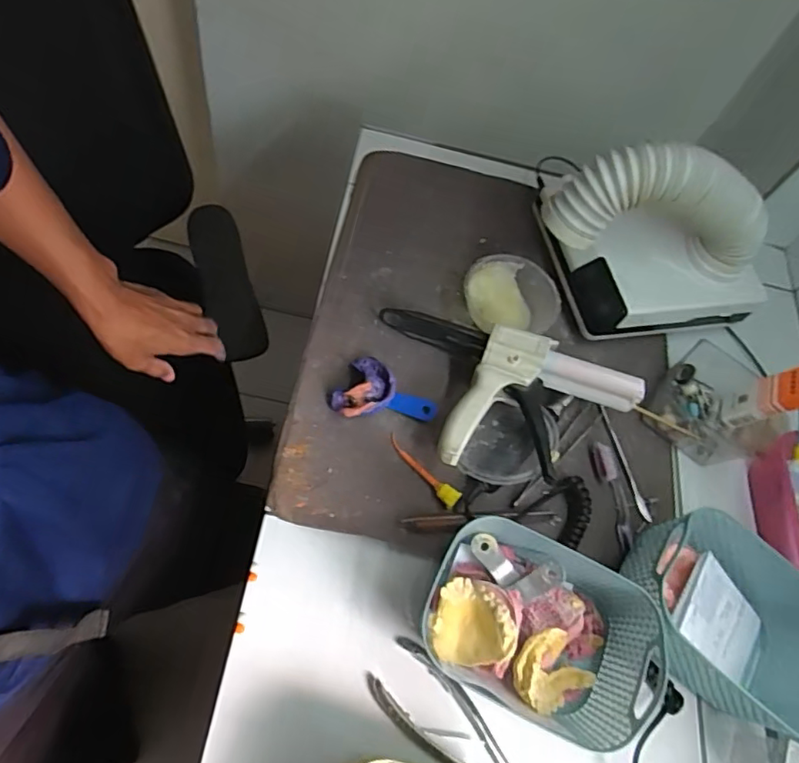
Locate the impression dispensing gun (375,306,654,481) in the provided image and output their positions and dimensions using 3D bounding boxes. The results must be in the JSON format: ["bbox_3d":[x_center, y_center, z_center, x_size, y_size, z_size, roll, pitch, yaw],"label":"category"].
[{"bbox_3d":[0.097,0.017,0.544,0.259,0.058,0.151,16,62,-3],"label":"impression dispensing gun"}]

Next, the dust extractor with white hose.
[{"bbox_3d":[0.272,-0.132,0.569,0.252,0.170,0.104,3,64,-8],"label":"dust extractor with white hose"}]

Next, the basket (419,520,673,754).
[{"bbox_3d":[0.107,0.197,0.443,0.172,0.081,0.127,28,63,4],"label":"basket"}]

